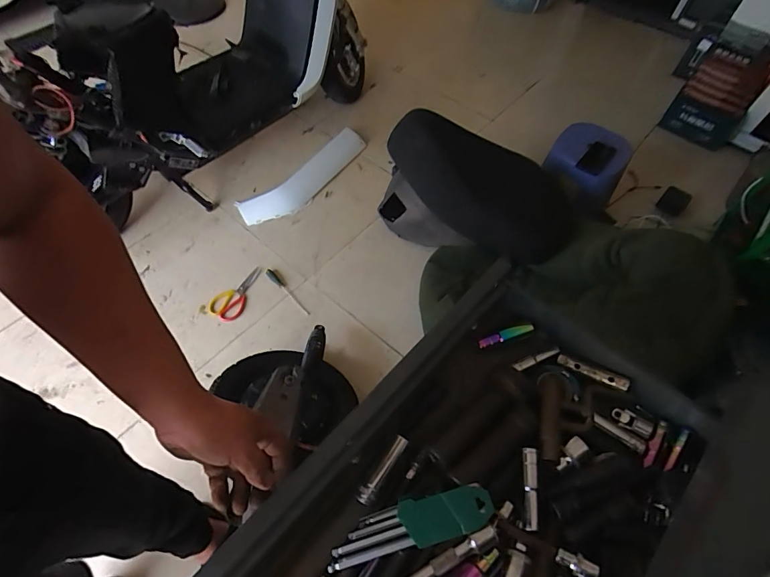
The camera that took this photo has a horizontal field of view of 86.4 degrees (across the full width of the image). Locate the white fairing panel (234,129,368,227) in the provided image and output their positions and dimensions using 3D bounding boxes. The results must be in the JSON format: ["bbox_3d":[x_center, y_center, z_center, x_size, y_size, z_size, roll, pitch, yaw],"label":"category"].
[{"bbox_3d":[-0.321,-0.463,1.686,0.185,0.076,0.622,39,66,21],"label":"white fairing panel"}]

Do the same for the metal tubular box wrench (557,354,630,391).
[{"bbox_3d":[0.262,0.105,0.518,0.084,0.011,0.014,23,59,37],"label":"metal tubular box wrench"}]

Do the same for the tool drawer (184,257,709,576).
[{"bbox_3d":[0.054,0.256,0.413,0.331,0.078,0.593,39,66,21],"label":"tool drawer"}]

